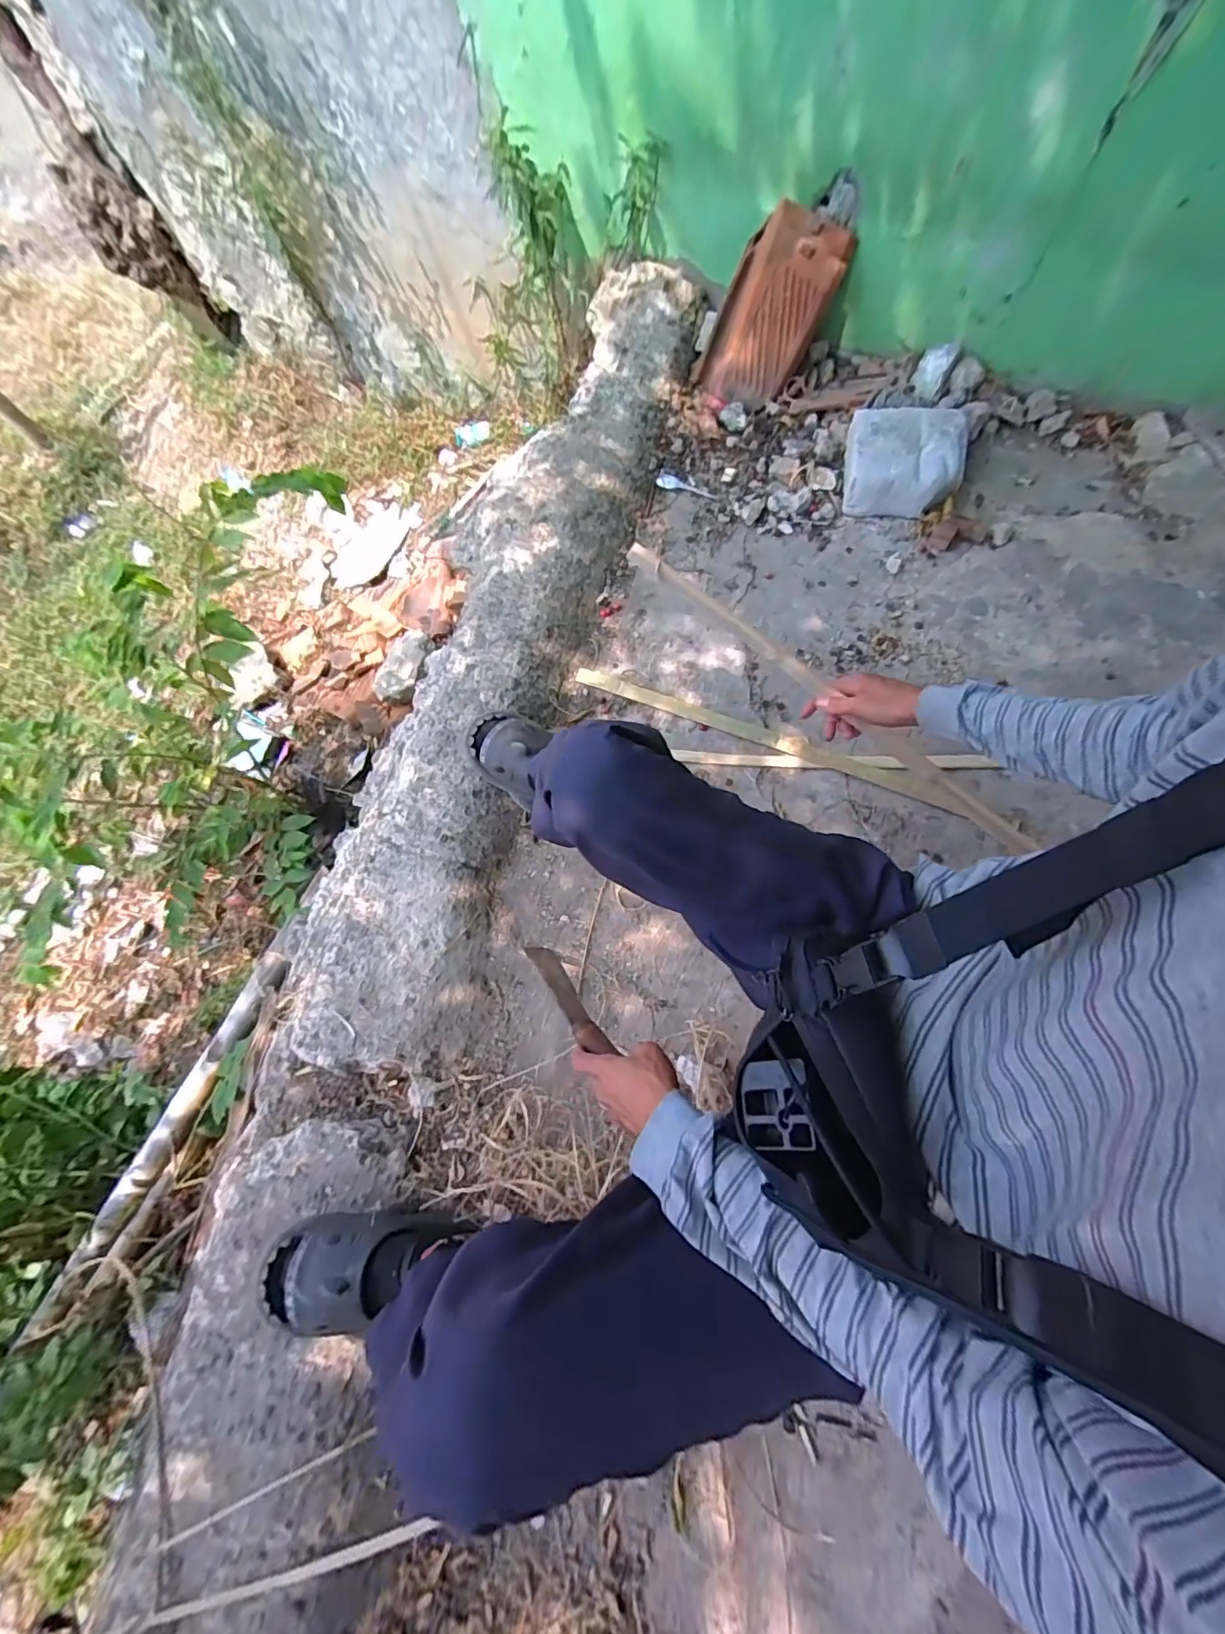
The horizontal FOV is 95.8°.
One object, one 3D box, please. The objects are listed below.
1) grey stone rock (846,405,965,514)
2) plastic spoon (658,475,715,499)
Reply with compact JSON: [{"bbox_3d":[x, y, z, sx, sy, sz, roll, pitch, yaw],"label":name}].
[{"bbox_3d":[0.608,-0.726,1.141,0.247,0.090,0.175,10,72,4],"label":"grey stone rock"},{"bbox_3d":[0.168,-0.745,1.246,0.137,0.010,0.034,15,73,5],"label":"plastic spoon"}]

